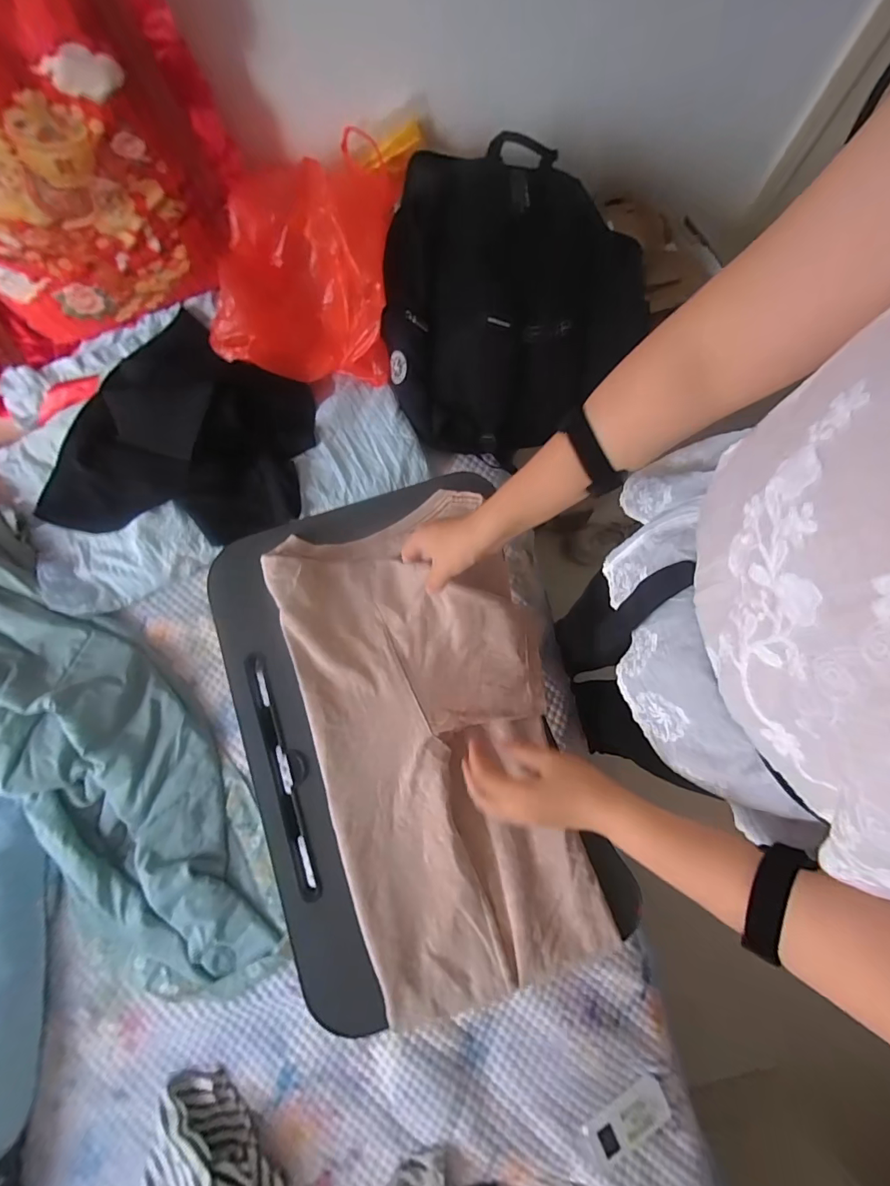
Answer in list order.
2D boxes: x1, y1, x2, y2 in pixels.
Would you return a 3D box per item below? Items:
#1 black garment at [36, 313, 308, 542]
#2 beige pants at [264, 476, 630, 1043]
[{"bbox_3d":[-0.461,-0.282,0.795,0.426,0.117,0.354,7,78,2],"label":"black garment"},{"bbox_3d":[-0.007,0.172,0.538,0.270,0.057,0.561,-17,84,-3],"label":"beige pants"}]

